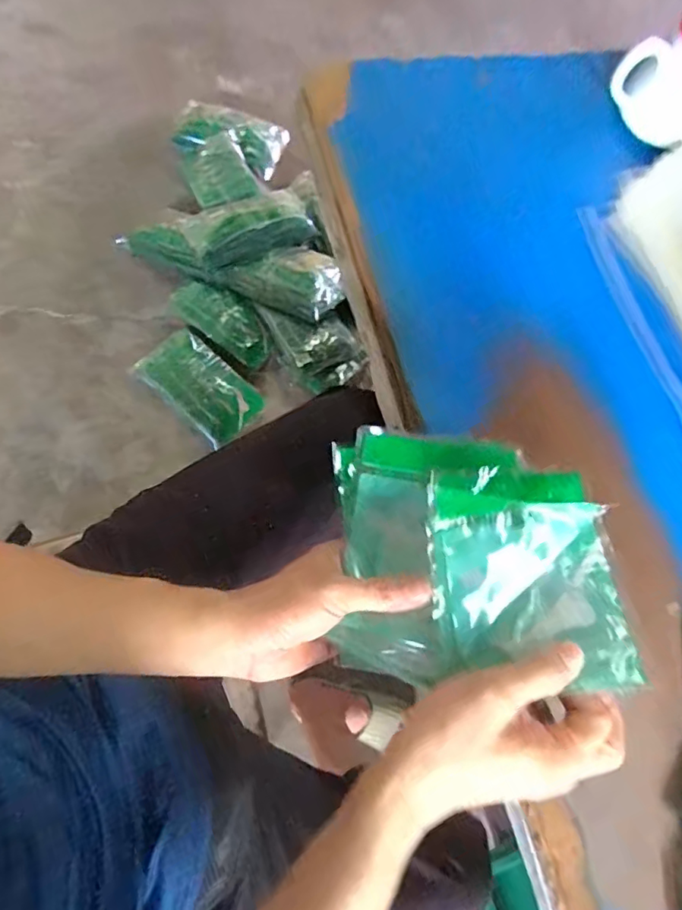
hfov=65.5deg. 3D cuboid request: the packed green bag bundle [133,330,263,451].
[{"bbox_3d":[-0.313,-0.151,1.172,0.272,0.029,0.148,42,93,4],"label":"packed green bag bundle"}]

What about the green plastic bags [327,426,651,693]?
[{"bbox_3d":[0.087,0.064,0.343,0.165,0.047,0.153,2,74,0],"label":"green plastic bags"}]

